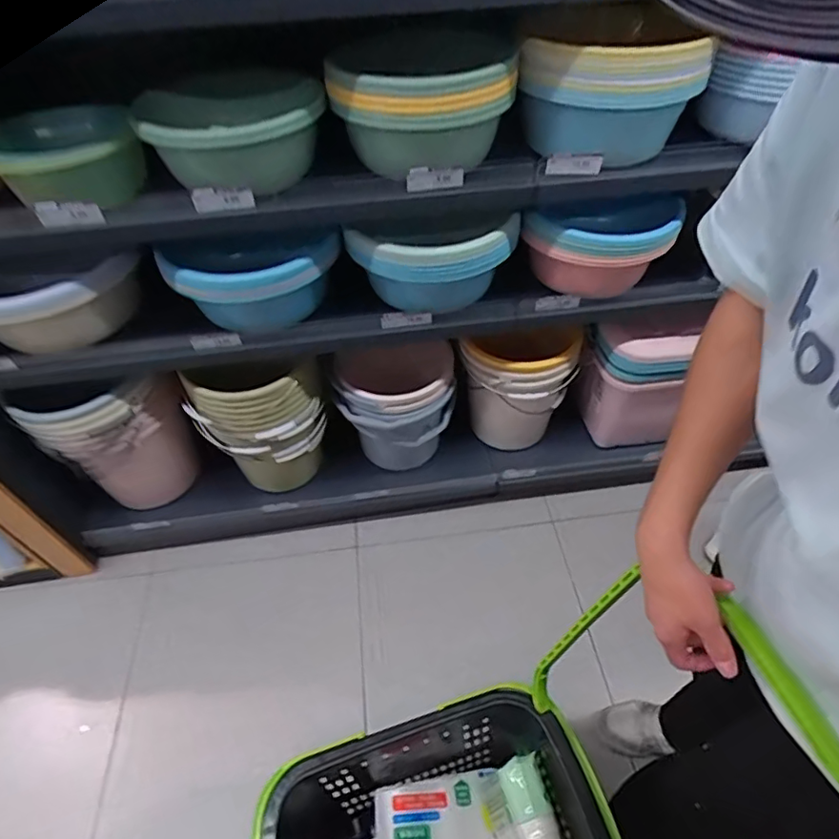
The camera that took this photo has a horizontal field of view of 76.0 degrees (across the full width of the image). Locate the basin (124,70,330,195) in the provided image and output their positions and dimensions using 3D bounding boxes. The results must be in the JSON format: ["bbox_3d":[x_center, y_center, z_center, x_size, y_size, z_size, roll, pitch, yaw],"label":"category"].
[{"bbox_3d":[-0.340,-0.541,1.000,0.316,0.116,0.316,-2,49,2],"label":"basin"}]

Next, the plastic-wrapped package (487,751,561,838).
[{"bbox_3d":[0.192,0.737,0.954,0.089,0.238,0.194,-16,50,-11],"label":"plastic-wrapped package"}]

